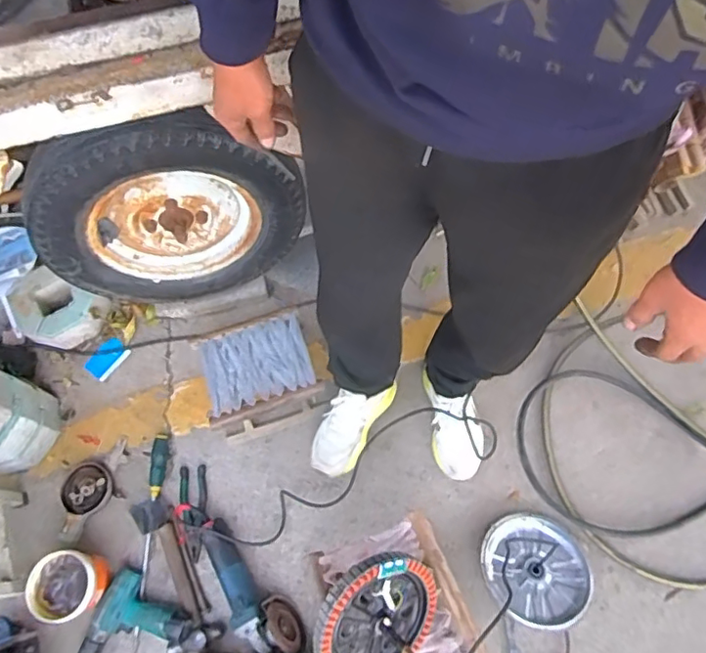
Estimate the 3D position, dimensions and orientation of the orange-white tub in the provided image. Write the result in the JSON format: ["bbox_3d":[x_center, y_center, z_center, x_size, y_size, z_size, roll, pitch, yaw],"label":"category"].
[{"bbox_3d":[-0.564,0.512,1.126,0.123,0.084,0.121,-1,67,3],"label":"orange-white tub"}]

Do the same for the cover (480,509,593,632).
[{"bbox_3d":[0.361,0.476,1.129,0.192,0.071,0.209,-30,69,-9],"label":"cover"}]

